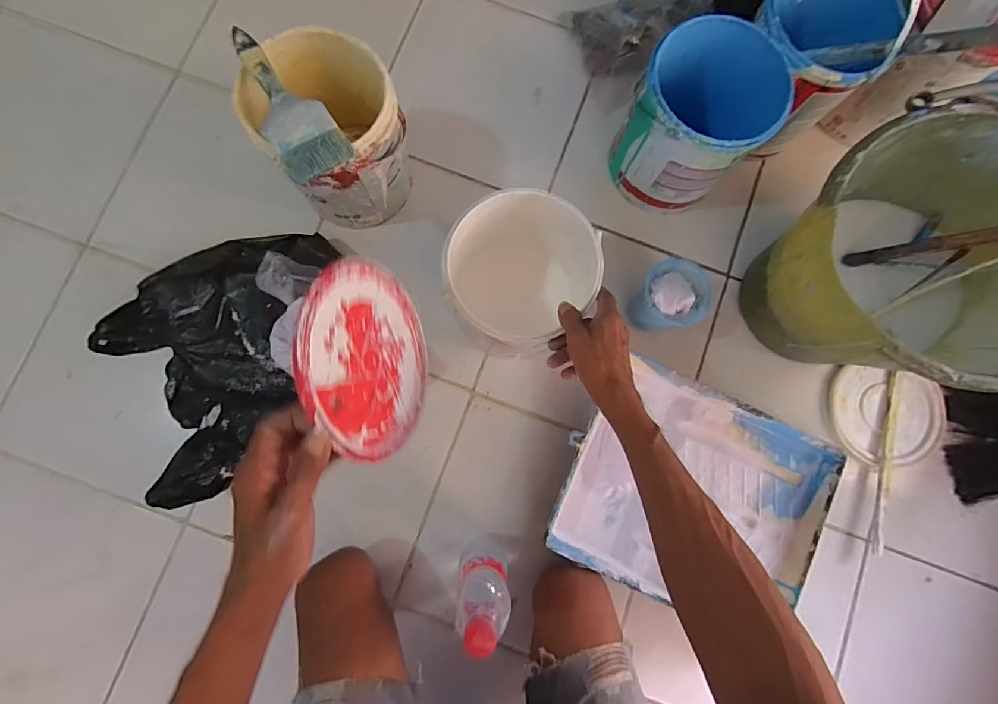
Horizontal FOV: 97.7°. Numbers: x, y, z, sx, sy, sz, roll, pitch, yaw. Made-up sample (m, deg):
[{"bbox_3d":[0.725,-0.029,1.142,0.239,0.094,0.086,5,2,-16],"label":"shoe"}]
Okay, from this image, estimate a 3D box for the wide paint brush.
[{"bbox_3d":[-0.246,-0.281,0.488,0.072,0.022,0.187,-36,86,-3],"label":"wide paint brush"}]

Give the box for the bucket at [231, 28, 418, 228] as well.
[{"bbox_3d":[-0.219,-0.292,0.594,0.163,0.175,0.179,0,85,0],"label":"bucket"}]

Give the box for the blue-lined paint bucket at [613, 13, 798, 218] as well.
[{"bbox_3d":[0.269,-0.325,0.632,0.167,0.194,0.179,0,85,0],"label":"blue-lined paint bucket"}]

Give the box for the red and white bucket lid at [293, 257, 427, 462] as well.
[{"bbox_3d":[-0.115,0.007,0.395,0.008,0.170,0.173,-5,107,20],"label":"red and white bucket lid"}]

